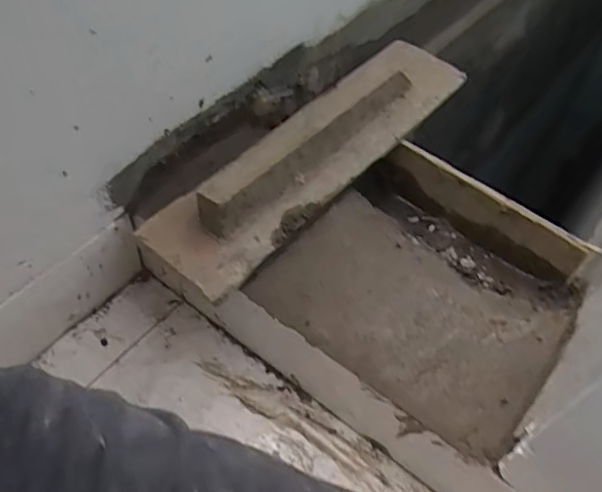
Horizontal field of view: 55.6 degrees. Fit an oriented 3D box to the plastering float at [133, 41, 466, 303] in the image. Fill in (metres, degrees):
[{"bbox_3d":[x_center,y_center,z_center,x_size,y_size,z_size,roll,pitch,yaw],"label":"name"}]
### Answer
[{"bbox_3d":[0.025,-0.120,0.603,0.109,0.061,0.447,36,59,19],"label":"plastering float"}]

